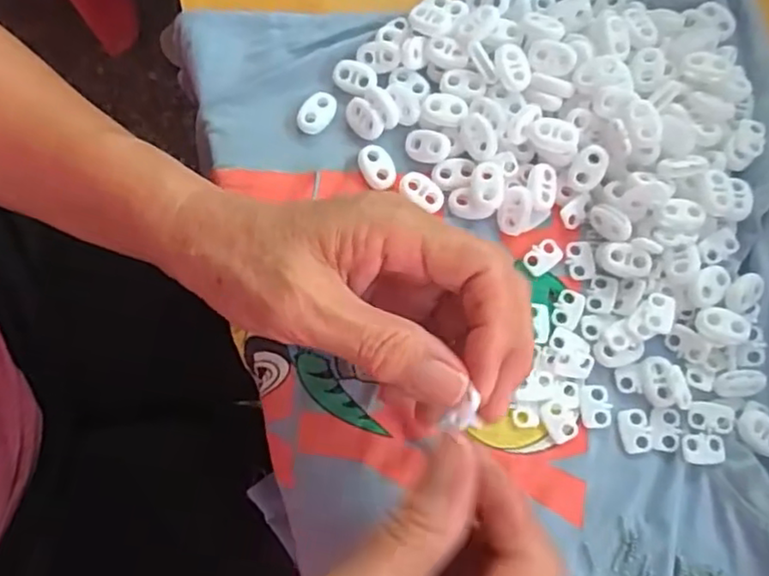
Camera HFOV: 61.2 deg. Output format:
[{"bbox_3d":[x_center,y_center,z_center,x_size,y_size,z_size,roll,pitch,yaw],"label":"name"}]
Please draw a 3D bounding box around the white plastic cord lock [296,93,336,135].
[{"bbox_3d":[-0.034,-0.087,0.320,0.014,0.004,0.022,35,79,9],"label":"white plastic cord lock"}]

